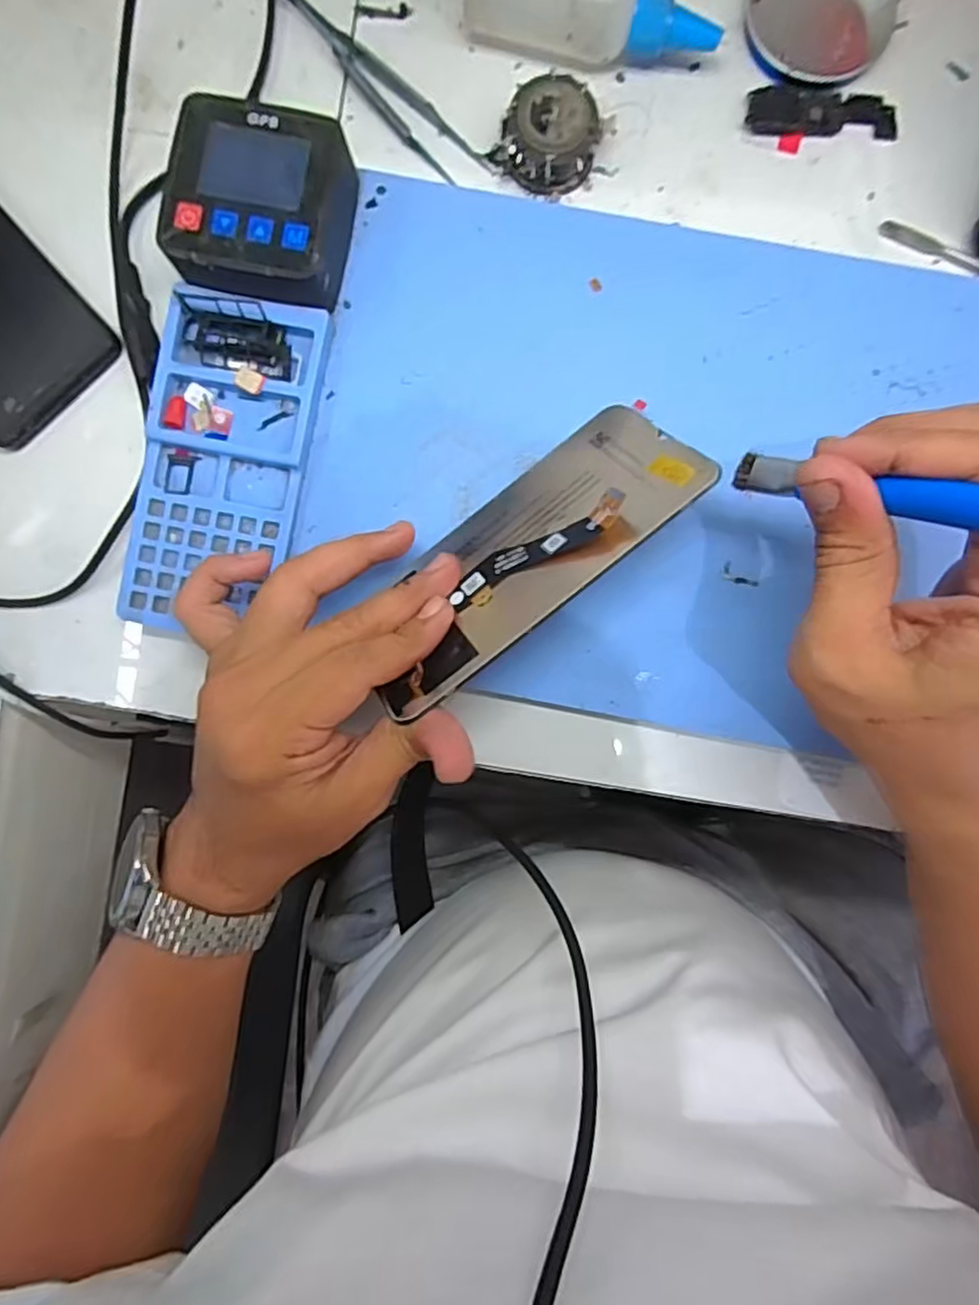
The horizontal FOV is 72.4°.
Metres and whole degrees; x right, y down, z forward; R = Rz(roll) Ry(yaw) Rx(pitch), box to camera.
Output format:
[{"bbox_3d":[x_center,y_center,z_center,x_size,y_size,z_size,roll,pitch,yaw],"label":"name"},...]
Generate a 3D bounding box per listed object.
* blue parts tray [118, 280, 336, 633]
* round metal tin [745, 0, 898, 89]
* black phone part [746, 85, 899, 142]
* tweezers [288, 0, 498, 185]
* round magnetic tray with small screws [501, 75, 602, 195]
[{"bbox_3d":[-0.118,-0.082,0.298,0.070,0.020,0.144,11,90,1],"label":"blue parts tray"},{"bbox_3d":[0.153,-0.295,0.308,0.067,0.007,0.065,0,90,1],"label":"round metal tin"},{"bbox_3d":[0.154,-0.249,0.308,0.069,0.005,0.021,2,90,1],"label":"black phone part"},{"bbox_3d":[-0.055,-0.265,0.307,0.134,0.006,0.020,44,90,0],"label":"tweezers"},{"bbox_3d":[0.027,-0.229,0.299,0.041,0.023,0.040,0,90,1],"label":"round magnetic tray with small screws"}]

